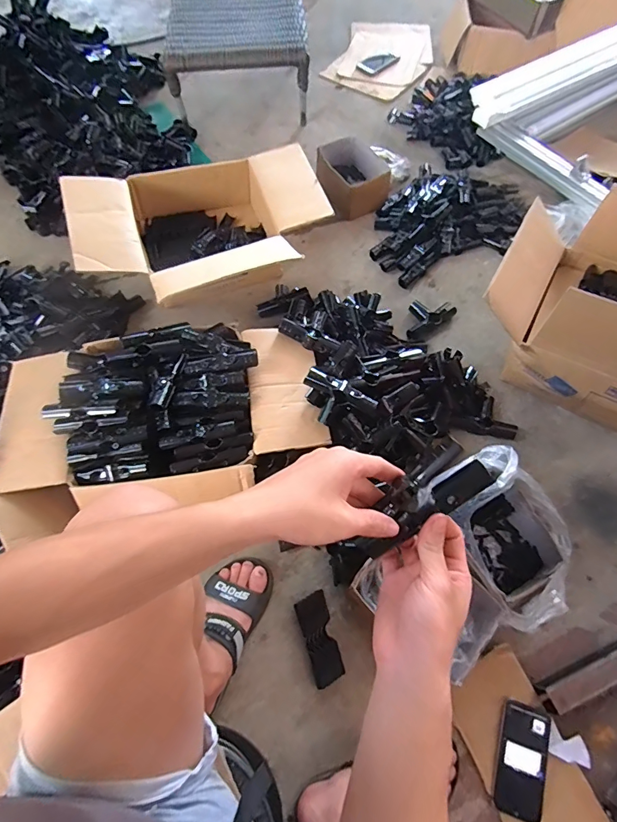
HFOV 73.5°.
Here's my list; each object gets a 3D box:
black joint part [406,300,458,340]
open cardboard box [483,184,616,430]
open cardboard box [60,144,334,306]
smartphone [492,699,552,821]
[{"bbox_3d":[0.281,-0.227,0.988,0.144,0.035,0.088,-30,68,-13],"label":"black joint part"},{"bbox_3d":[0.625,-0.212,0.868,0.457,0.244,0.380,27,68,12],"label":"open cardboard box"},{"bbox_3d":[-0.229,-0.403,0.975,0.543,0.209,0.386,-23,67,-11],"label":"open cardboard box"},{"bbox_3d":[0.323,0.525,0.621,0.069,0.015,0.141,19,66,9],"label":"smartphone"}]

